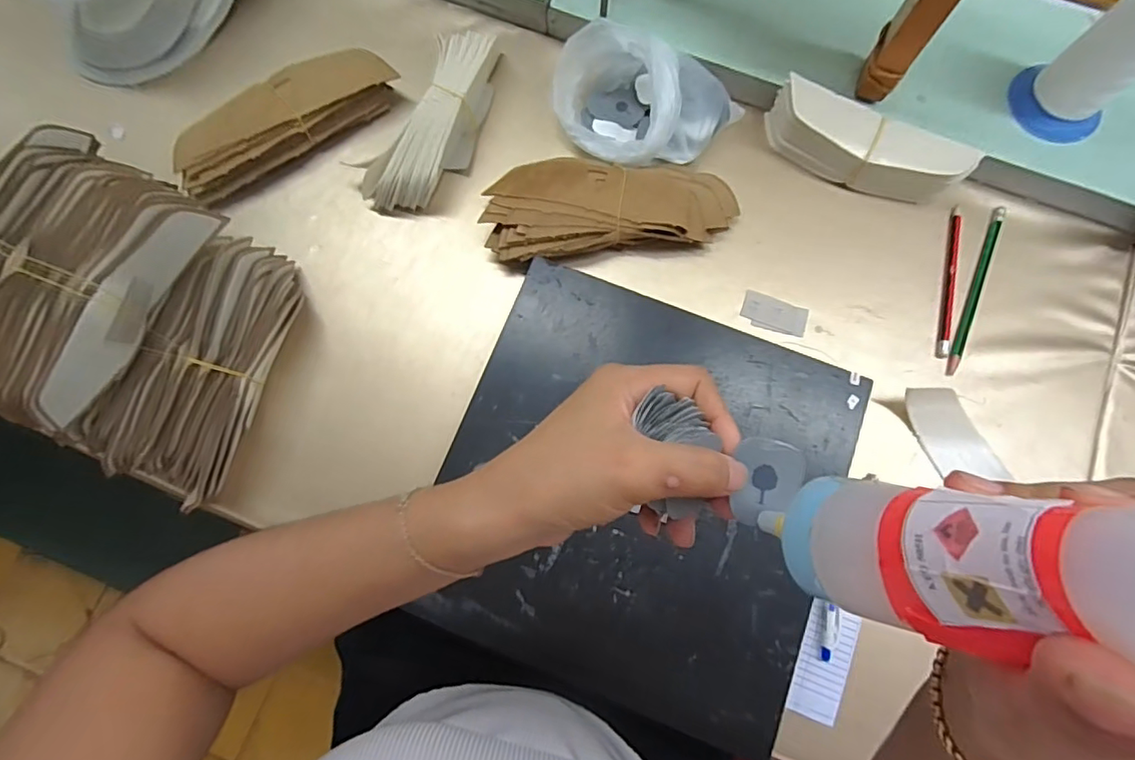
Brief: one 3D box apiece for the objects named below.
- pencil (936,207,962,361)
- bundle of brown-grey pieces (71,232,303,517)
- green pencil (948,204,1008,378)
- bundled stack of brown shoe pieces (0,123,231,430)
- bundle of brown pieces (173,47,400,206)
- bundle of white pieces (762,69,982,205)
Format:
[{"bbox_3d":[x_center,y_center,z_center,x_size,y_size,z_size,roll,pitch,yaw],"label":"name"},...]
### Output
[{"bbox_3d":[0.344,-0.089,0.490,0.010,0.004,0.144,13,78,3],"label":"pencil"},{"bbox_3d":[-0.287,-0.010,0.448,0.105,0.062,0.210,27,79,5],"label":"bundle of brown-grey pieces"},{"bbox_3d":[0.364,-0.082,0.488,0.011,0.004,0.169,24,79,5],"label":"green pencil"},{"bbox_3d":[-0.374,-0.075,0.403,0.128,0.068,0.205,24,79,5],"label":"bundled stack of brown shoe pieces"},{"bbox_3d":[-0.259,-0.240,0.505,0.205,0.038,0.065,-33,80,-7],"label":"bundle of brown pieces"},{"bbox_3d":[0.266,-0.209,0.492,0.172,0.047,0.048,22,79,4],"label":"bundle of white pieces"}]

